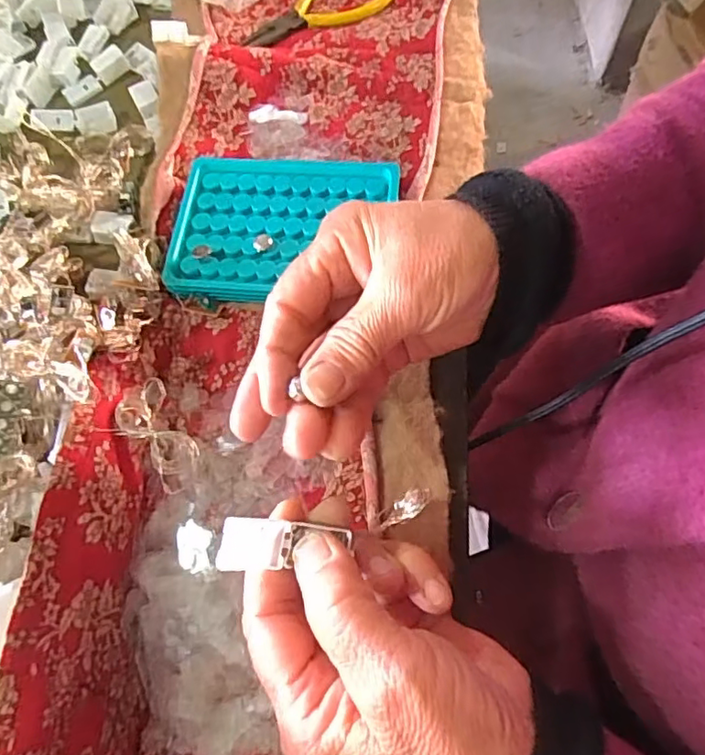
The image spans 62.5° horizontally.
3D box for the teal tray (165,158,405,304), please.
[{"bbox_3d":[-0.047,-0.089,0.358,0.133,0.021,0.102,9,69,7],"label":"teal tray"}]

